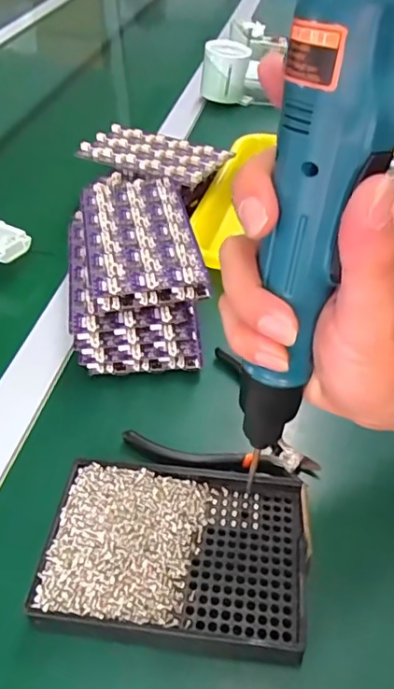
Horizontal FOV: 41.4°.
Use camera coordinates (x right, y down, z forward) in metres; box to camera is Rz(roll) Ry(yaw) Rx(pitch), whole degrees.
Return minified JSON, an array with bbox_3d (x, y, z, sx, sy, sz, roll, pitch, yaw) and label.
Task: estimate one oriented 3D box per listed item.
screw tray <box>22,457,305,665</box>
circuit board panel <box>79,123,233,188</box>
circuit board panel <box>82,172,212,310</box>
[{"bbox_3d":[-0.011,0.108,0.285,0.135,0.018,0.098,4,46,6],"label":"screw tray"},{"bbox_3d":[-0.043,-0.195,0.532,0.147,0.010,0.075,23,51,22],"label":"circuit board panel"},{"bbox_3d":[-0.047,-0.089,0.414,0.082,0.015,0.160,-9,46,-7],"label":"circuit board panel"}]

